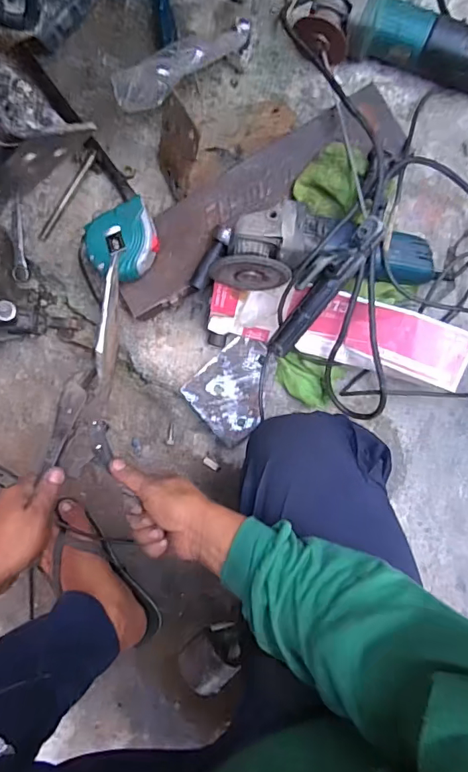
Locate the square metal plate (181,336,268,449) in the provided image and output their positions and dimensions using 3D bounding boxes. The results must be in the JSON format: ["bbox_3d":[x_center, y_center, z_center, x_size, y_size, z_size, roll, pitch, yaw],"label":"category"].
[{"bbox_3d":[0.005,0.006,0.670,0.129,0.005,0.111,-41,84,8],"label":"square metal plate"}]

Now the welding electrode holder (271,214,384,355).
[{"bbox_3d":[0.101,-0.116,0.563,0.040,0.062,0.189,39,111,5],"label":"welding electrode holder"}]

